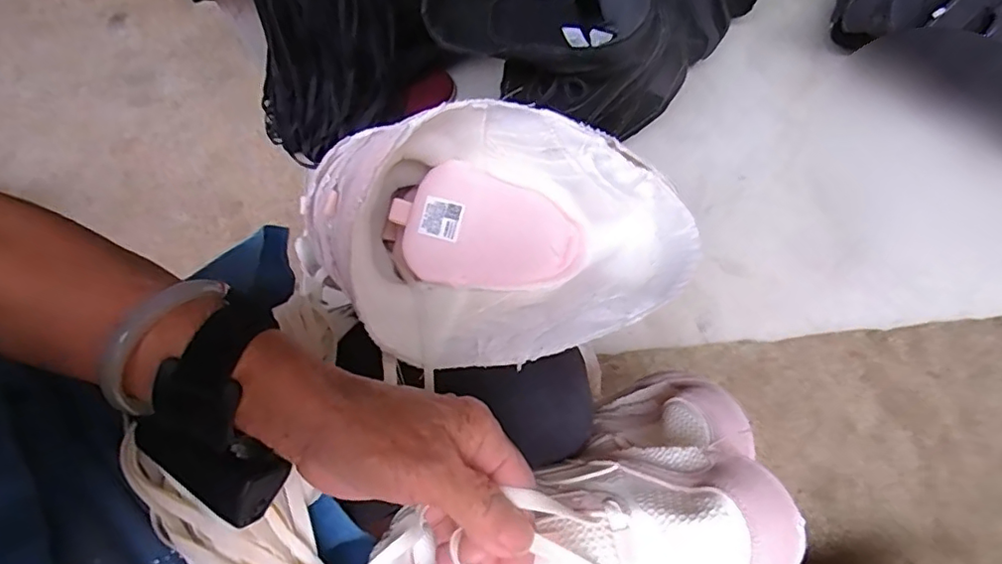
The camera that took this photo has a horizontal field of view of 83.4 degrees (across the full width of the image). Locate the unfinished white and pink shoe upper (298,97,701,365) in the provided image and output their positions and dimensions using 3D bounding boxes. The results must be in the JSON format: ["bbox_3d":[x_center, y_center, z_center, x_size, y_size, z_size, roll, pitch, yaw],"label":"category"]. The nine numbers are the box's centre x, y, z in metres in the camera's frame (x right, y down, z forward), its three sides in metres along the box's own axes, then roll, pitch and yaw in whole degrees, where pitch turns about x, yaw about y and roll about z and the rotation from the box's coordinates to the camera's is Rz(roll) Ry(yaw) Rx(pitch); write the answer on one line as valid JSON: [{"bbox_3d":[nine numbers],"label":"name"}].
[{"bbox_3d":[0.002,-0.022,0.345,0.215,0.104,0.143,-2,71,3],"label":"unfinished white and pink shoe upper"}]

